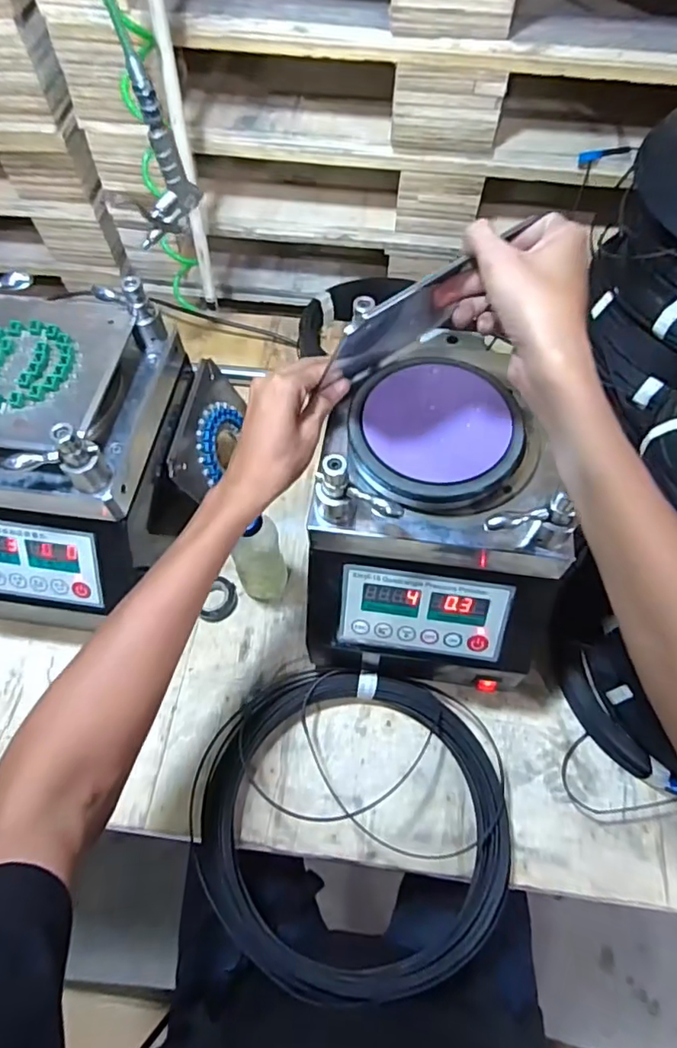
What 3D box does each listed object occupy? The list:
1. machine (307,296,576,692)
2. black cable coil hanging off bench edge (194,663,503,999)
[{"bbox_3d":[0.092,-0.015,0.564,0.212,0.231,0.283,7,63,5],"label":"machine"},{"bbox_3d":[0.012,0.288,0.550,0.302,0.038,0.274,4,63,3],"label":"black cable coil hanging off bench edge"}]

